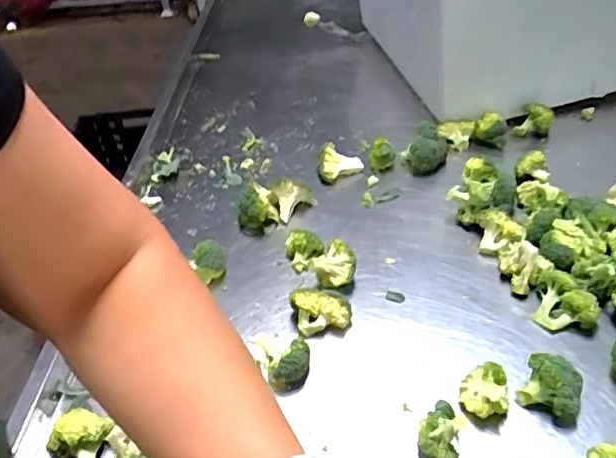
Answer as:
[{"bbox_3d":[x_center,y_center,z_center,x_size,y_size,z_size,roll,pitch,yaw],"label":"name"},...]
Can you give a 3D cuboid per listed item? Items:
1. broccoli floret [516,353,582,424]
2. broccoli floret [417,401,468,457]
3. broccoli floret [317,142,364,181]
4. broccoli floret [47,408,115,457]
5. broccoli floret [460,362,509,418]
[{"bbox_3d":[0.239,0.152,0.546,0.056,0.045,0.047,25,49,32],"label":"broccoli floret"},{"bbox_3d":[0.123,0.193,0.523,0.039,0.049,0.039,-4,40,3],"label":"broccoli floret"},{"bbox_3d":[0.050,-0.105,0.878,0.070,0.040,0.063,0,40,7],"label":"broccoli floret"},{"bbox_3d":[-0.216,0.206,0.544,0.050,0.051,0.053,17,45,26],"label":"broccoli floret"},{"bbox_3d":[0.173,0.161,0.553,0.042,0.039,0.046,-4,40,3],"label":"broccoli floret"}]

